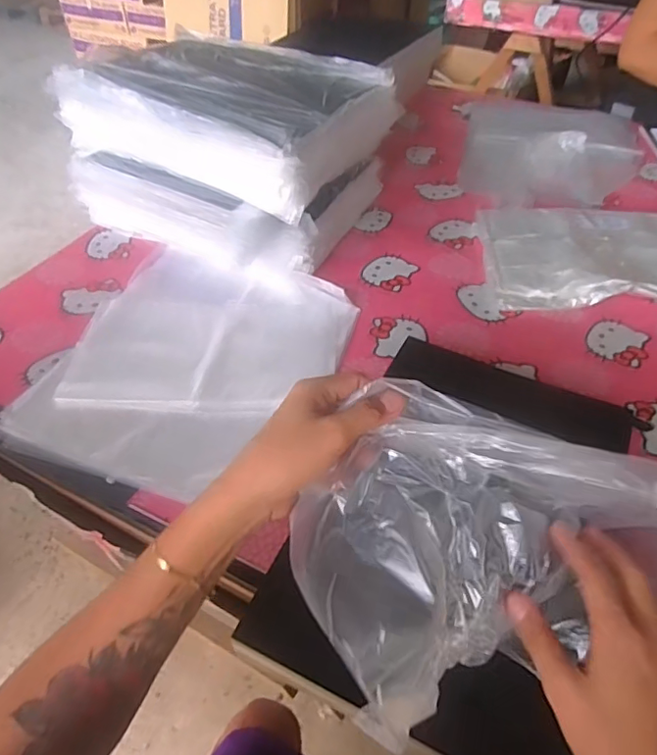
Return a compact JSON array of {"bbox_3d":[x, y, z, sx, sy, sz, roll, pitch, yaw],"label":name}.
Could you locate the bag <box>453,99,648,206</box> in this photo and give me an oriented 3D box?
[{"bbox_3d":[0.432,-0.447,1.060,0.327,0.033,0.455,9,46,11],"label":"bag"}]

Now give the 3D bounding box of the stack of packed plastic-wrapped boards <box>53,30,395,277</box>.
[{"bbox_3d":[-0.147,-0.334,0.827,0.388,0.222,0.341,21,50,22],"label":"stack of packed plastic-wrapped boards"}]

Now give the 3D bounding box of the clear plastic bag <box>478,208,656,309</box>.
[{"bbox_3d":[0.392,-0.185,0.809,0.316,0.028,0.231,1,45,3],"label":"clear plastic bag"}]

